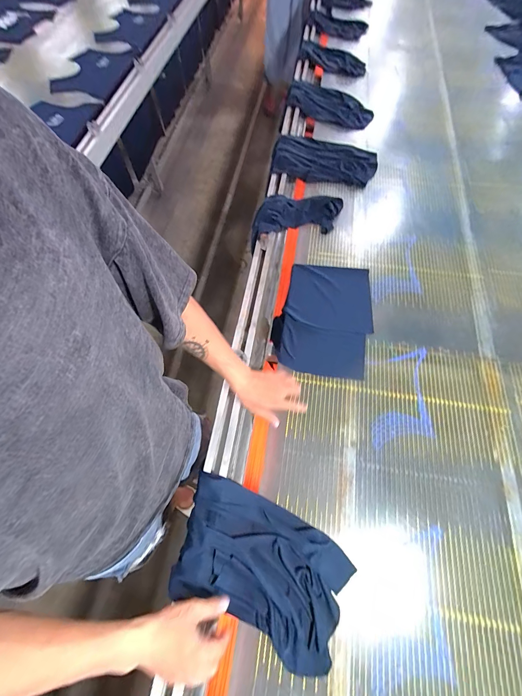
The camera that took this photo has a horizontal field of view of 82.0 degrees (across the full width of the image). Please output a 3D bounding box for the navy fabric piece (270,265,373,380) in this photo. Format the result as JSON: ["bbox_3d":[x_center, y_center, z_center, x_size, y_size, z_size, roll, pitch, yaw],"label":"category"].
[{"bbox_3d":[0.175,-0.092,0.820,0.248,0.034,0.316,9,69,2],"label":"navy fabric piece"}]

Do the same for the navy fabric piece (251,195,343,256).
[{"bbox_3d":[0.110,-0.420,0.954,0.310,0.067,0.171,-18,64,-10],"label":"navy fabric piece"}]

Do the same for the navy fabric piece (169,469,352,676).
[{"bbox_3d":[-0.006,0.393,0.545,0.317,0.040,0.198,24,65,11],"label":"navy fabric piece"}]

